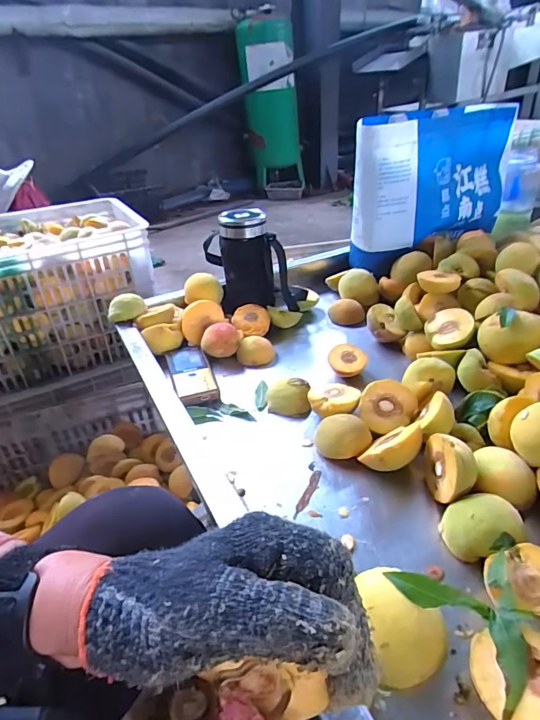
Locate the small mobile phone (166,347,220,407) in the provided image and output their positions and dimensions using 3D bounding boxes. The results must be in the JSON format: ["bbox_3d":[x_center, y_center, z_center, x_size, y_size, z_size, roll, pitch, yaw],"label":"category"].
[{"bbox_3d":[-0.109,0.022,0.603,0.055,0.018,0.121,-15,33,-16],"label":"small mobile phone"}]

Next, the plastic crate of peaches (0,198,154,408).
[{"bbox_3d":[-0.510,-0.124,0.881,0.469,0.267,0.318,-22,36,-25],"label":"plastic crate of peaches"}]

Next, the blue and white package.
[{"bbox_3d":[0.299,-0.321,0.792,0.313,0.234,0.100,-22,36,-26],"label":"blue and white package"}]

